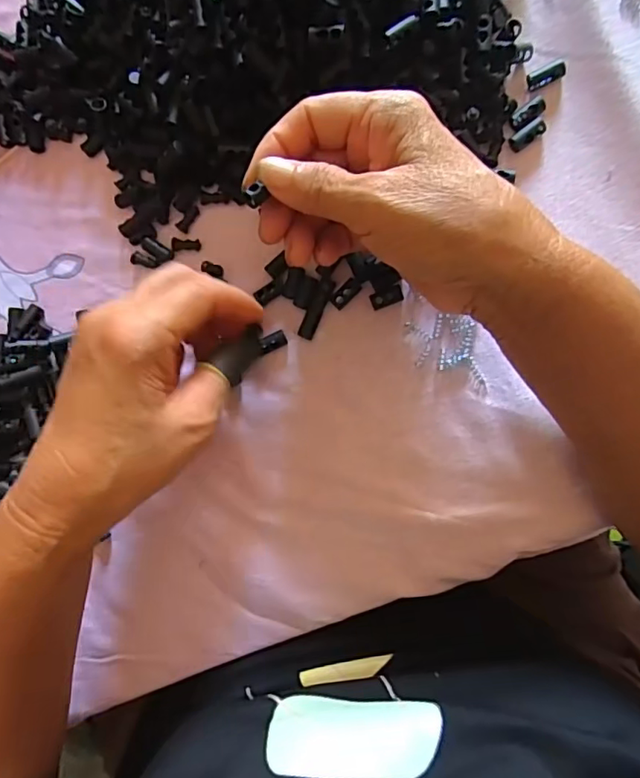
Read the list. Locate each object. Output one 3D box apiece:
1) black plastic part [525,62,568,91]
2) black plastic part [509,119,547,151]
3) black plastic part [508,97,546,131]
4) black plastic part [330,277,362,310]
[{"bbox_3d":[0.121,-0.168,0.287,0.019,0.006,0.008,-11,87,28],"label":"black plastic part"},{"bbox_3d":[0.112,-0.137,0.287,0.019,0.006,0.009,-36,84,6],"label":"black plastic part"},{"bbox_3d":[0.112,-0.148,0.287,0.020,0.005,0.009,-37,84,6],"label":"black plastic part"},{"bbox_3d":[0.014,-0.054,0.302,0.018,0.004,0.009,-43,84,5],"label":"black plastic part"}]

